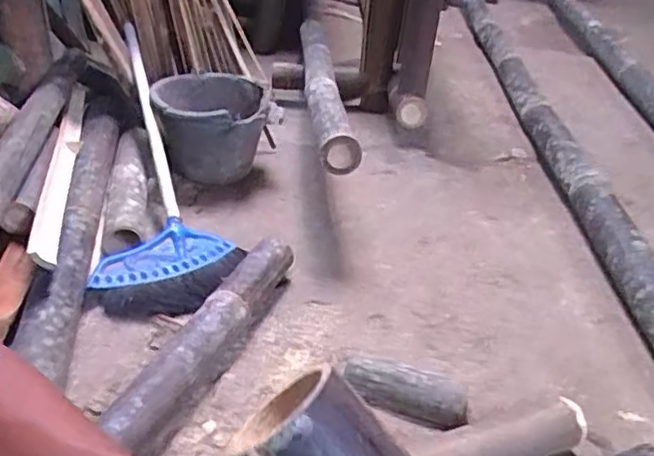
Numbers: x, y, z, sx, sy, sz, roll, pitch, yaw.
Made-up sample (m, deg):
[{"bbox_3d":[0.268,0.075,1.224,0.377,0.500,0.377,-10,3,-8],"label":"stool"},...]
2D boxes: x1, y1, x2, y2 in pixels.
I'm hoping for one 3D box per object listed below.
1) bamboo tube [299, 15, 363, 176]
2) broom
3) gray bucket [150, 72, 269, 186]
[{"bbox_3d":[-0.019,-0.348,1.456,0.071,0.076,0.938,1,31,-6],"label":"bamboo tube"},{"bbox_3d":[-0.309,-0.138,1.208,0.235,0.058,0.737,-5,50,-15],"label":"broom"},{"bbox_3d":[-0.244,-0.195,1.359,0.232,0.186,0.230,7,31,4],"label":"gray bucket"}]

